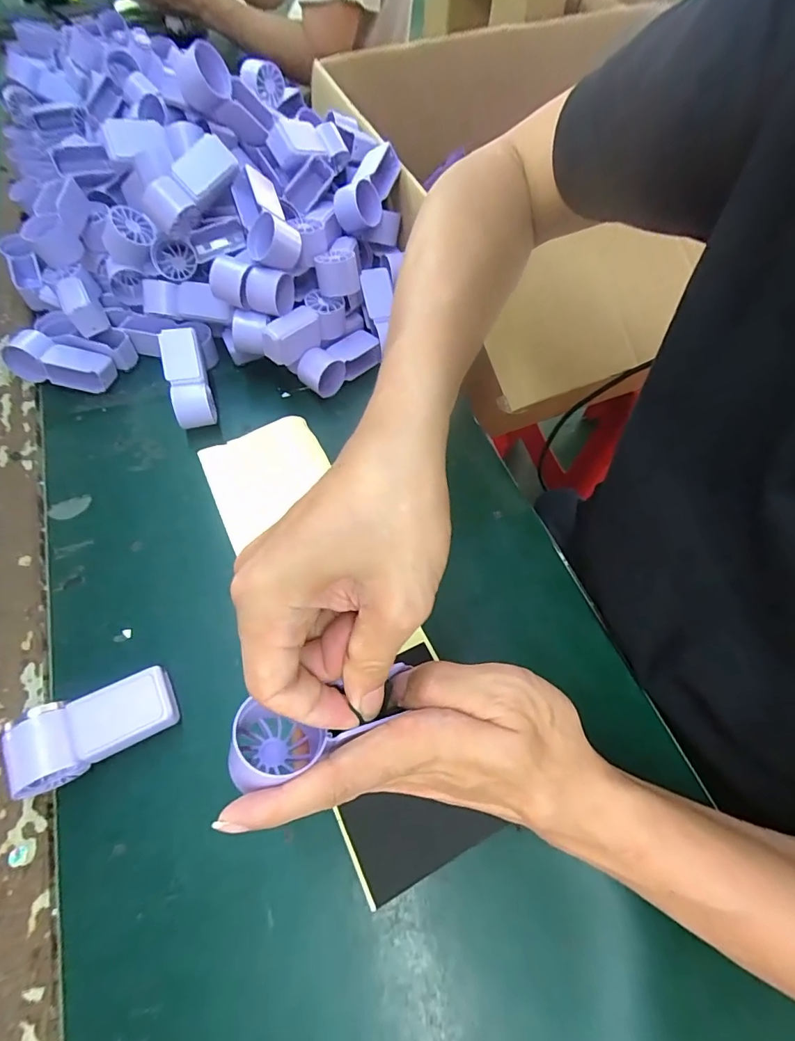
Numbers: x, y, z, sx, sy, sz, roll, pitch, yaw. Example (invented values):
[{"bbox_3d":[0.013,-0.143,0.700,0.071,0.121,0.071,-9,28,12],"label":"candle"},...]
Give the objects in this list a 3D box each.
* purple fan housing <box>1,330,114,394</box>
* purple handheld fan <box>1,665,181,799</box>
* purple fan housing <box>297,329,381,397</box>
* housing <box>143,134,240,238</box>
[{"bbox_3d":[-0.324,-0.151,0.439,0.089,0.037,0.034,11,60,3],"label":"purple fan housing"},{"bbox_3d":[-0.191,0.131,0.292,0.088,0.037,0.043,-27,66,-17],"label":"purple handheld fan"},{"bbox_3d":[-0.058,-0.162,0.464,0.086,0.038,0.034,-36,68,-21],"label":"purple fan housing"},{"bbox_3d":[-0.180,-0.294,0.401,0.088,0.032,0.038,-41,68,7],"label":"housing"}]

